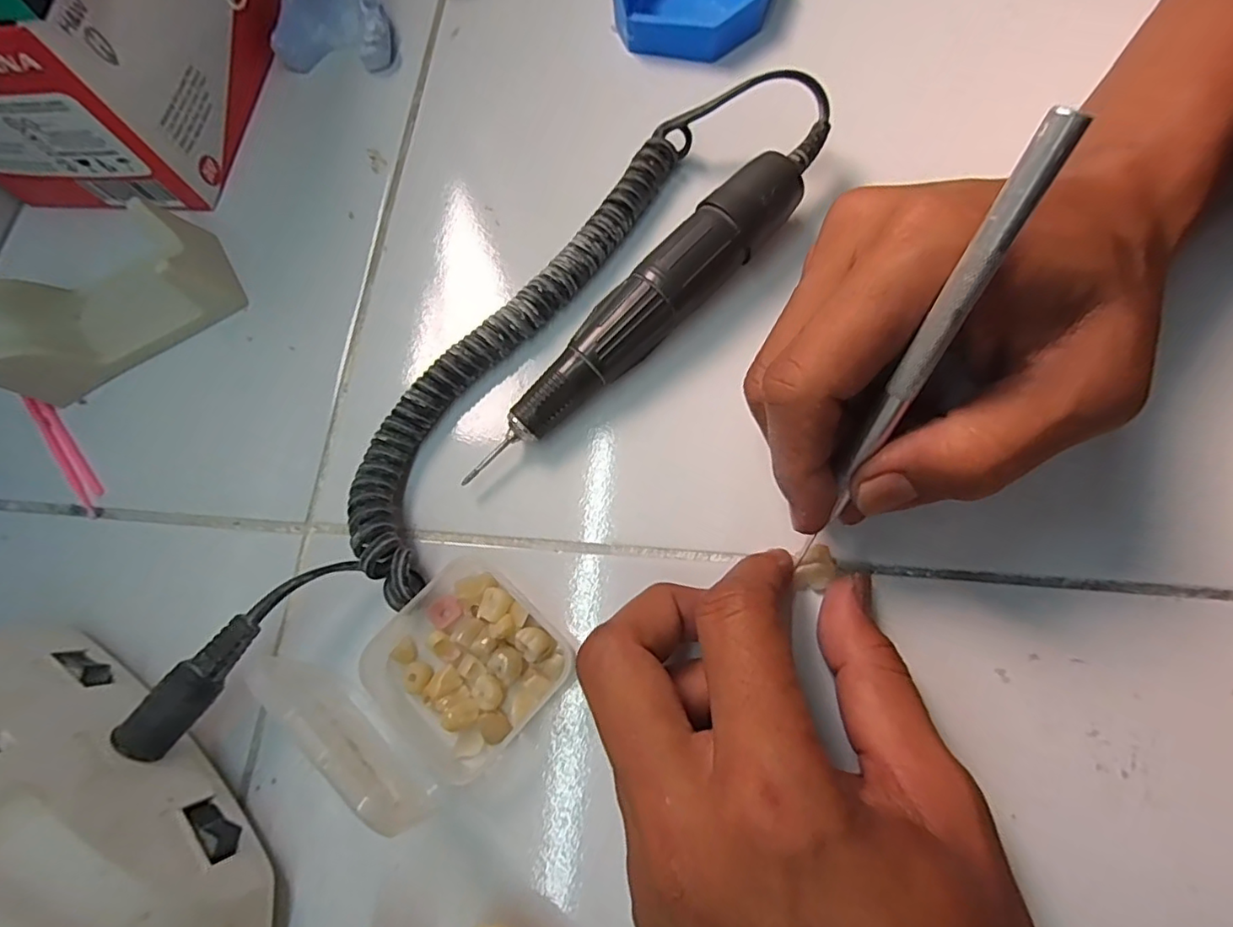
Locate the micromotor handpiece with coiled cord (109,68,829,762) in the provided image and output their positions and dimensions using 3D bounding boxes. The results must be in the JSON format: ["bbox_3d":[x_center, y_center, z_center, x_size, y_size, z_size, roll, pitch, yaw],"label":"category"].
[{"bbox_3d":[-0.035,-0.032,0.212,0.066,0.029,0.318,38,78,16],"label":"micromotor handpiece with coiled cord"}]

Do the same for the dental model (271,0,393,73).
[{"bbox_3d":[-0.140,-0.220,0.289,0.056,0.024,0.039,0,71,5],"label":"dental model"}]

